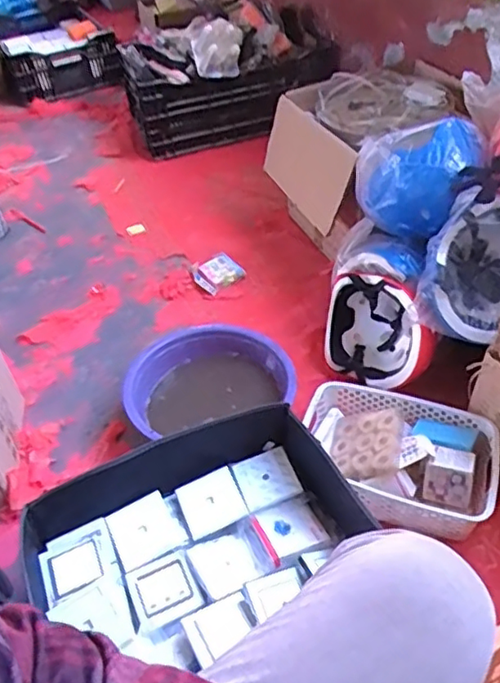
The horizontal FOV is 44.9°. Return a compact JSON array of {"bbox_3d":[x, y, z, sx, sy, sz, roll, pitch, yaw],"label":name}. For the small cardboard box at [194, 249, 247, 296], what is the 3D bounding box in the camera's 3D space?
[{"bbox_3d":[-0.079,-0.161,1.420,0.105,0.018,0.108,-35,55,-14],"label":"small cardboard box"}]

